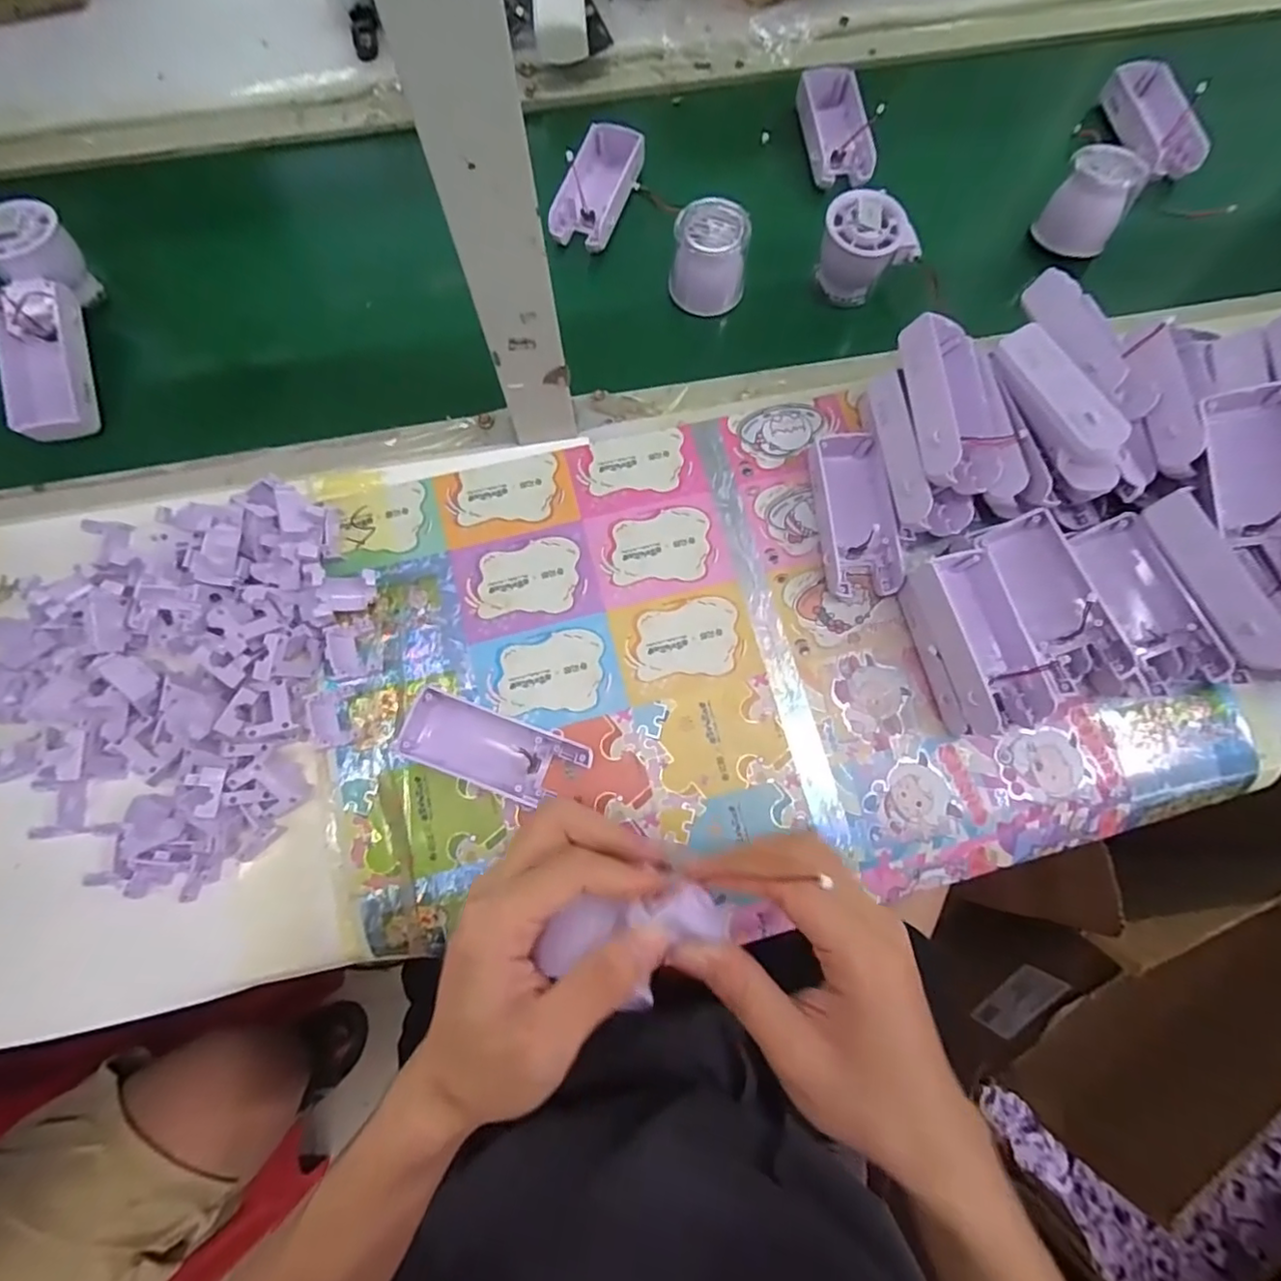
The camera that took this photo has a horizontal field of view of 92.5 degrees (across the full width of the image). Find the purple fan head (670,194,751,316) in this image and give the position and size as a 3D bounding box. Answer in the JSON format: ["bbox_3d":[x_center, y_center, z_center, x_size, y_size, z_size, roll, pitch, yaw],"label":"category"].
[{"bbox_3d":[0.053,-0.294,0.471,0.056,0.056,0.053,8,75,0],"label":"purple fan head"}]

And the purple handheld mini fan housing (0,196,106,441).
[{"bbox_3d":[-0.426,-0.224,0.449,0.059,0.054,0.170,-7,89,-2],"label":"purple handheld mini fan housing"}]

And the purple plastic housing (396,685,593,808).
[{"bbox_3d":[-0.087,0.066,0.369,0.105,0.023,0.045,21,75,4],"label":"purple plastic housing"}]

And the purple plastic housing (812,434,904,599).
[{"bbox_3d":[0.145,-0.084,0.414,0.050,0.026,0.105,-4,75,-3],"label":"purple plastic housing"}]

